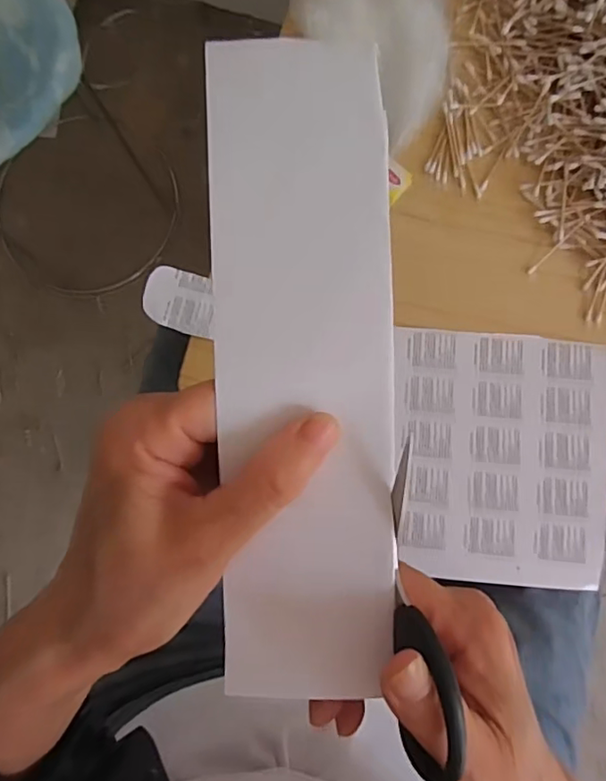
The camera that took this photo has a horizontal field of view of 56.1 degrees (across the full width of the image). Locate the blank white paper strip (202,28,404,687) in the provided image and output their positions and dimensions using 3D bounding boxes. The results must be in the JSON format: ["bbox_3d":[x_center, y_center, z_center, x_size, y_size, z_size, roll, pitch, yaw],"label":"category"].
[{"bbox_3d":[0.001,-0.006,0.190,0.059,0.010,0.213,-2,92,2],"label":"blank white paper strip"}]

